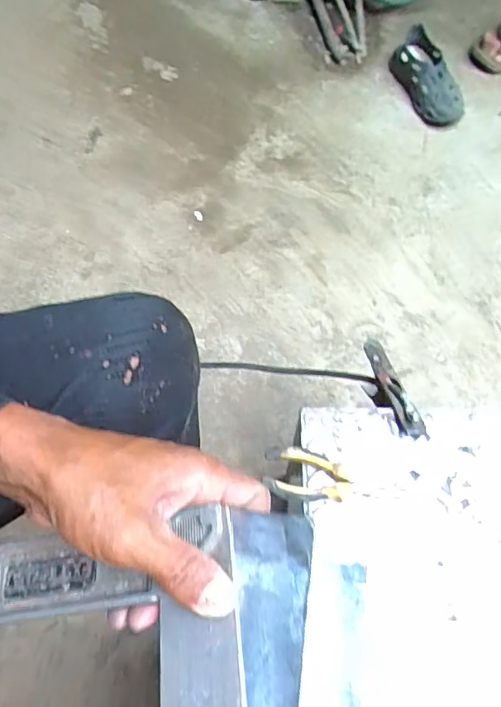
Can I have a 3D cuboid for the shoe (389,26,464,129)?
[{"bbox_3d":[0.436,-0.681,1.250,0.114,0.089,0.273,-18,64,-10],"label":"shoe"}]

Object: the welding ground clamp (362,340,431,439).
[{"bbox_3d":[0.166,0.043,0.608,0.036,0.037,0.161,-5,35,-4],"label":"welding ground clamp"}]

